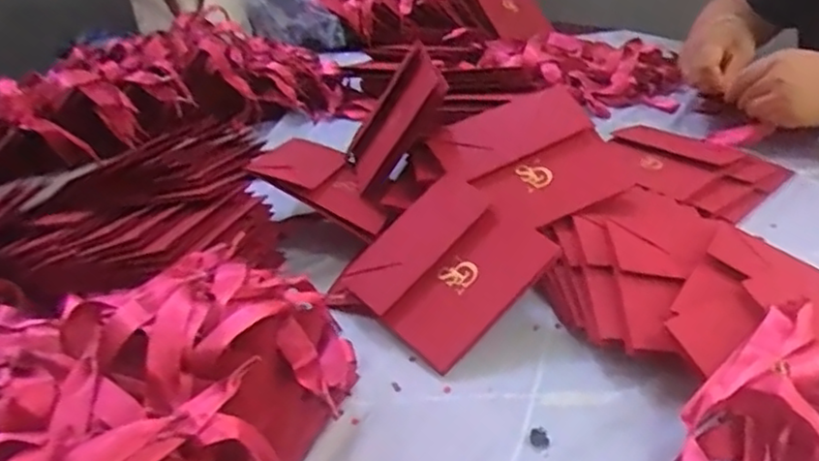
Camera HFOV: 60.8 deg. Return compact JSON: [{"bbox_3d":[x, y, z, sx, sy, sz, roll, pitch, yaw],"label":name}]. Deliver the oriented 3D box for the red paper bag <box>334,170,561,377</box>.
[{"bbox_3d":[0.027,0.027,0.582,0.138,0.012,0.138,34,76,36],"label":"red paper bag"}]

